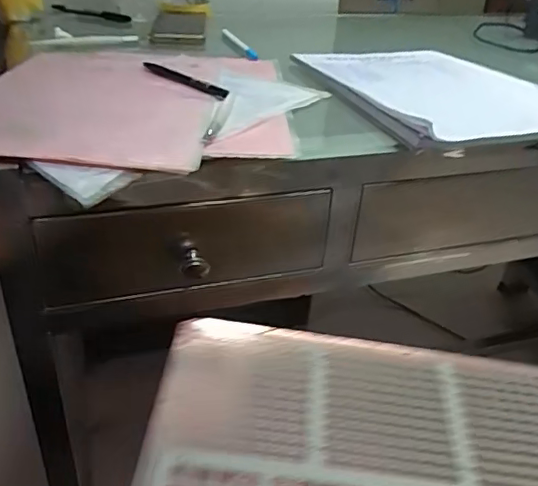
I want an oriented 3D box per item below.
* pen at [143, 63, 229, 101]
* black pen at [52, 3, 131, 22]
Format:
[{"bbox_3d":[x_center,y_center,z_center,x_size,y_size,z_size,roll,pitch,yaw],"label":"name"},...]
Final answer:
[{"bbox_3d":[-0.087,-0.167,0.574,0.119,0.014,0.013,26,39,31],"label":"pen"},{"bbox_3d":[-0.264,-0.341,0.826,0.132,0.013,0.011,15,40,11],"label":"black pen"}]

